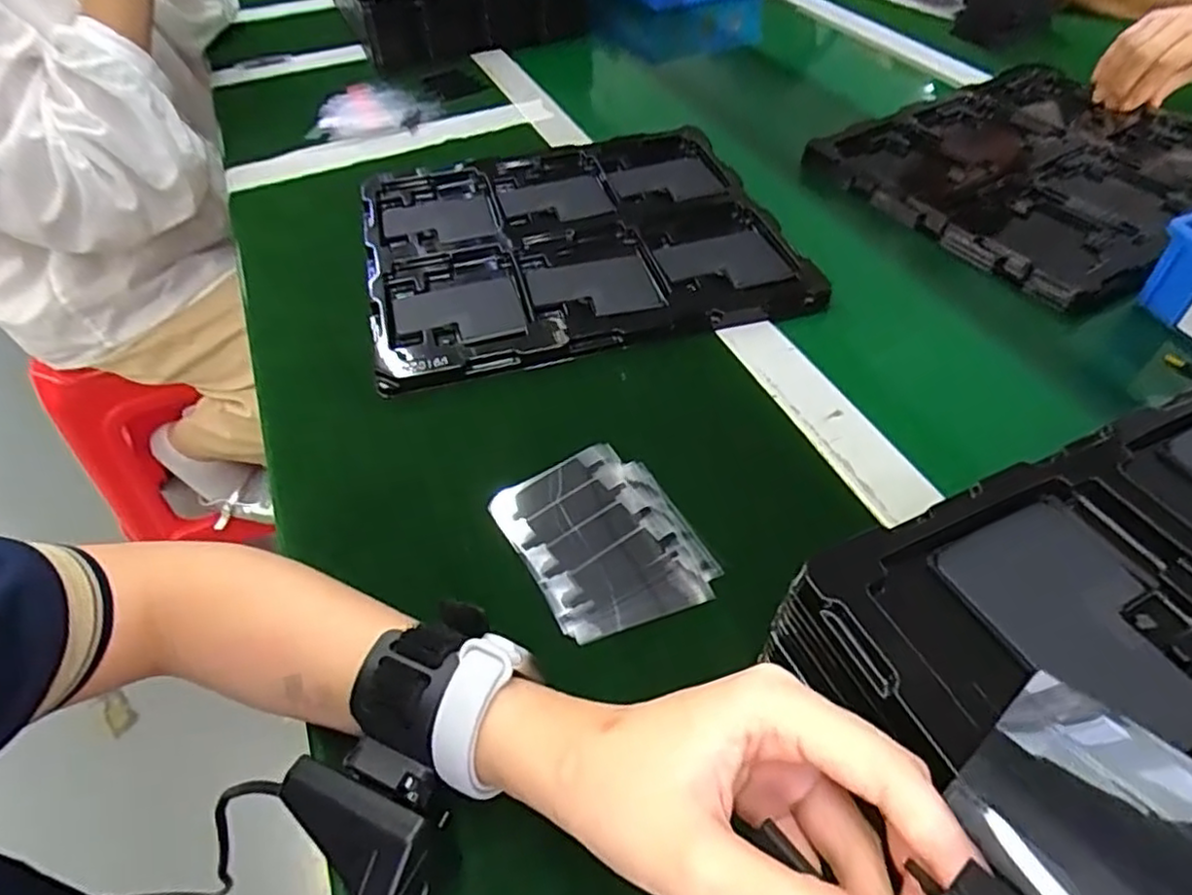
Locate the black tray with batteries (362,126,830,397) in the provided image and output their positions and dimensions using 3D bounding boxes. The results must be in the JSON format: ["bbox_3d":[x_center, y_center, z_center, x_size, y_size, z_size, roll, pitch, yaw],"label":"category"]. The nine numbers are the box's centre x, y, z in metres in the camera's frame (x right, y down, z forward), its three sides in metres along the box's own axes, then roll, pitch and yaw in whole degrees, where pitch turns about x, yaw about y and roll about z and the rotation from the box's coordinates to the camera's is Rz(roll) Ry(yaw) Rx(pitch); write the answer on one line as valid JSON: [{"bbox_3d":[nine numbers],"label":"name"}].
[{"bbox_3d":[-0.022,-0.177,0.558,0.322,0.020,0.288,-13,50,-8],"label":"black tray with batteries"}]

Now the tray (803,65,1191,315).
[{"bbox_3d":[0.422,-0.255,0.620,0.365,0.037,0.299,-24,52,-17],"label":"tray"}]

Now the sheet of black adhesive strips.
[{"bbox_3d":[0.004,0.048,0.371,0.088,0.006,0.112,-25,53,-18],"label":"sheet of black adhesive strips"}]

